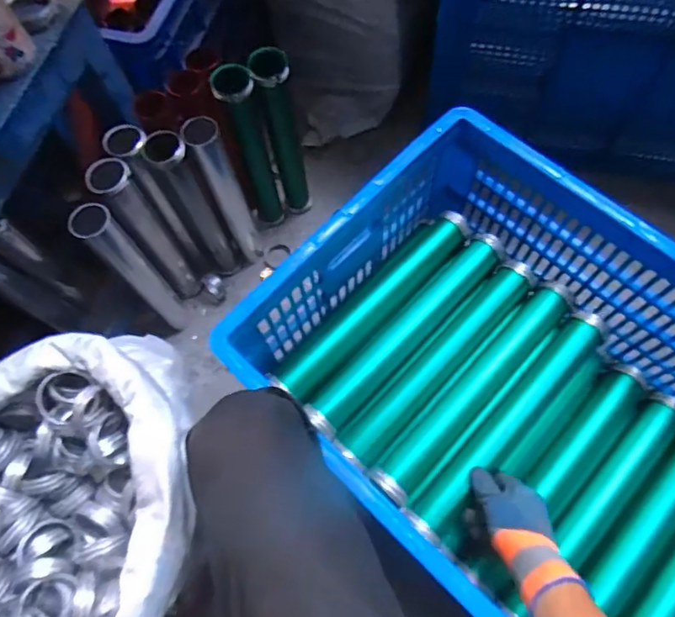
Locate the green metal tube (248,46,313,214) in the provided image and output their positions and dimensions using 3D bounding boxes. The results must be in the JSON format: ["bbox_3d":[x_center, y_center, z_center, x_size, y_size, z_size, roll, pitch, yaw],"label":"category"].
[{"bbox_3d":[-0.096,-0.302,0.935,0.063,0.382,0.051,-15,66,-4],"label":"green metal tube"}]

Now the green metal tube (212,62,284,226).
[{"bbox_3d":[-0.153,-0.273,0.923,0.063,0.371,0.061,-19,67,-6],"label":"green metal tube"}]

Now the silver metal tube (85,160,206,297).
[{"bbox_3d":[-0.321,-0.119,0.887,0.063,0.369,0.062,-34,69,-12],"label":"silver metal tube"}]

